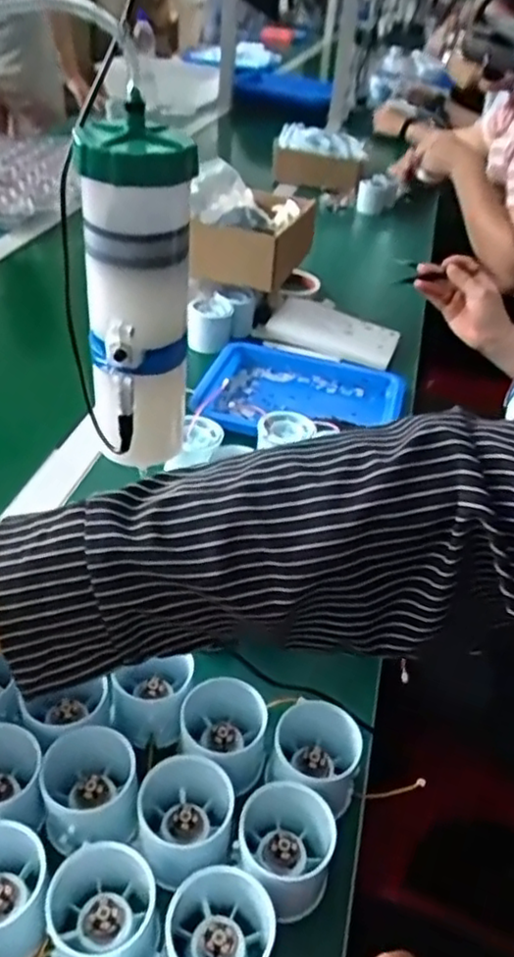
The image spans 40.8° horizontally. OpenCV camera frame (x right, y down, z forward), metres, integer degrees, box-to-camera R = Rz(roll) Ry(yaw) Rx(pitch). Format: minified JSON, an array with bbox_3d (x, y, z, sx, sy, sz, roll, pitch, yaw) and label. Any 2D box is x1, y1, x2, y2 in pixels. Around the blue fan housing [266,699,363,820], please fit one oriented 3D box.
[{"bbox_3d":[0.034,0.169,0.414,0.053,0.040,0.056,4,38,-3],"label":"blue fan housing"}]

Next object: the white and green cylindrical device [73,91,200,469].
[{"bbox_3d":[-0.068,-0.094,0.381,0.055,0.182,0.050,4,38,-3],"label":"white and green cylindrical device"}]

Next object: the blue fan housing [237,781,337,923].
[{"bbox_3d":[0.016,0.200,0.379,0.054,0.046,0.060,11,38,6],"label":"blue fan housing"}]

